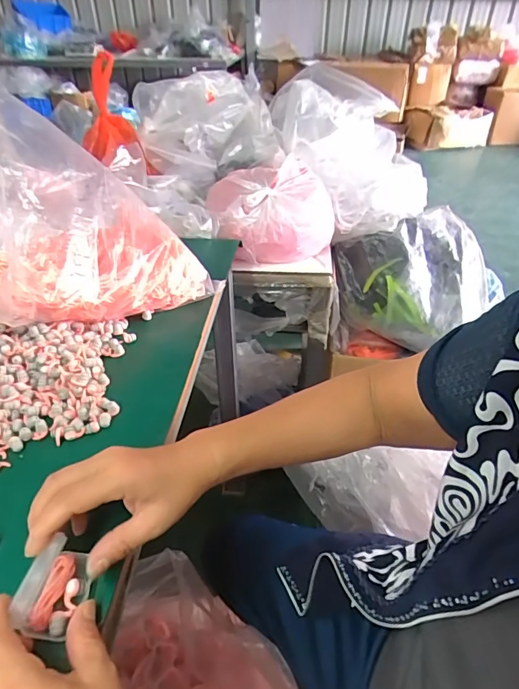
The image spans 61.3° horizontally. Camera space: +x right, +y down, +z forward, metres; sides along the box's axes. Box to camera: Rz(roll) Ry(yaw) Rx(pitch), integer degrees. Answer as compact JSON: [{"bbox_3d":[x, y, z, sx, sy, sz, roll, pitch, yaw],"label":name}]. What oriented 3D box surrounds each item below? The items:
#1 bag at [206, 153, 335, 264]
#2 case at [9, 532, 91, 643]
[{"bbox_3d":[0.025,-0.263,0.859,0.241,0.137,0.192,-6,39,-8],"label":"bag"},{"bbox_3d":[-0.134,0.160,0.293,0.030,0.039,0.054,5,39,6],"label":"case"}]

